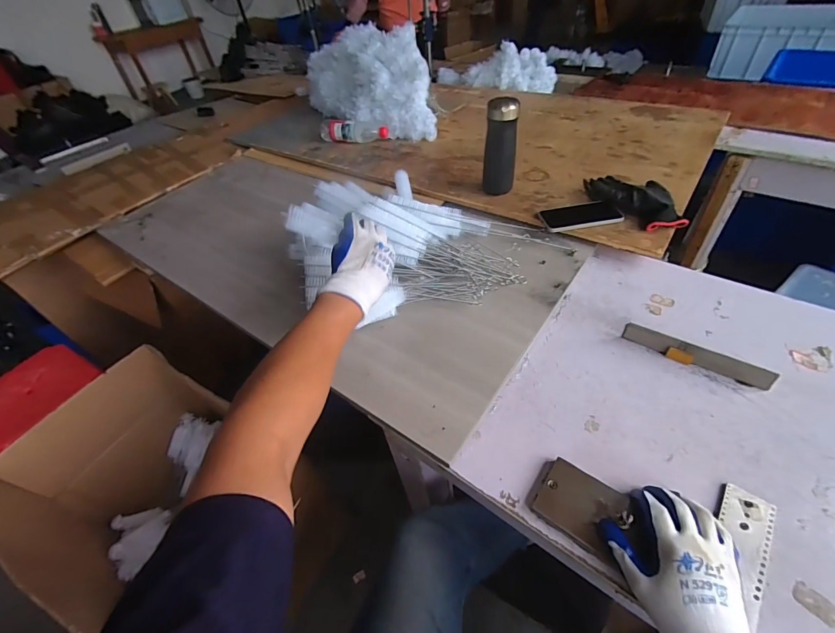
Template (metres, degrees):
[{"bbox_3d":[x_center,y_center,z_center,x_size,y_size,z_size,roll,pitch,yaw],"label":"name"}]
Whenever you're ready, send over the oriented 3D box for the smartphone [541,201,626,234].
[{"bbox_3d":[0.357,-0.222,0.836,0.154,0.007,0.092,-7,46,8],"label":"smartphone"}]

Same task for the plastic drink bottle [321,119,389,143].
[{"bbox_3d":[-0.208,-0.611,1.249,0.228,0.060,0.059,6,48,12],"label":"plastic drink bottle"}]

